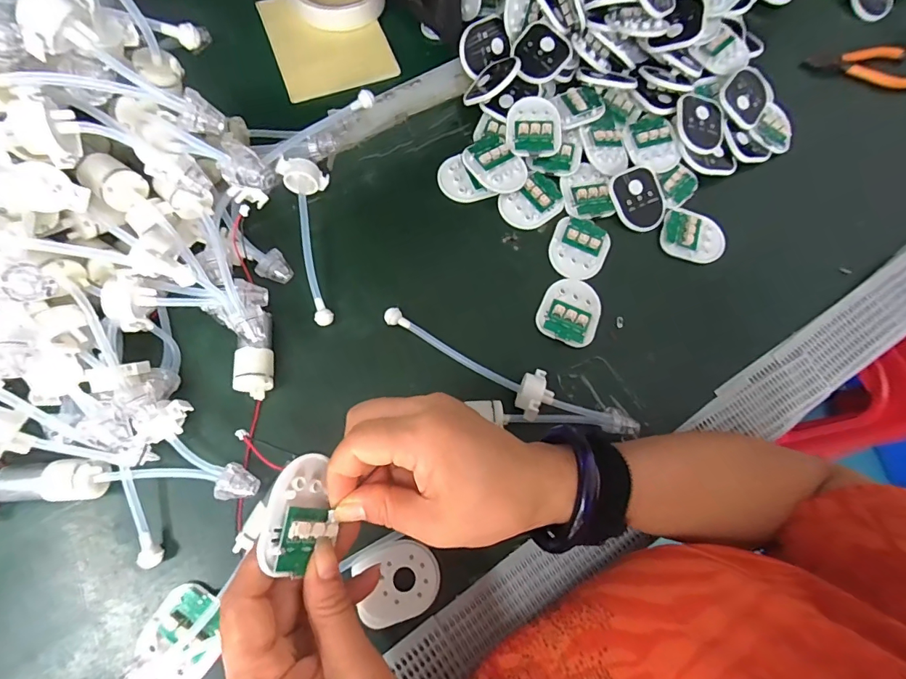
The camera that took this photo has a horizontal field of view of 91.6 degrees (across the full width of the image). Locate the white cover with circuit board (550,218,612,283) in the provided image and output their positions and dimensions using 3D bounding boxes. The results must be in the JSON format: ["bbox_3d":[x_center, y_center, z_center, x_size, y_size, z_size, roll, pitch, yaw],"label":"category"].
[{"bbox_3d":[0.112,-0.083,0.389,0.051,0.008,0.056,20,73,3],"label":"white cover with circuit board"}]

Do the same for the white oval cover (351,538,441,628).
[{"bbox_3d":[-0.037,0.165,0.302,0.055,0.008,0.046,-21,75,-10],"label":"white oval cover"}]

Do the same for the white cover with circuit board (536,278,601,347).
[{"bbox_3d":[0.100,-0.026,0.370,0.050,0.010,0.059,21,73,3],"label":"white cover with circuit board"}]

